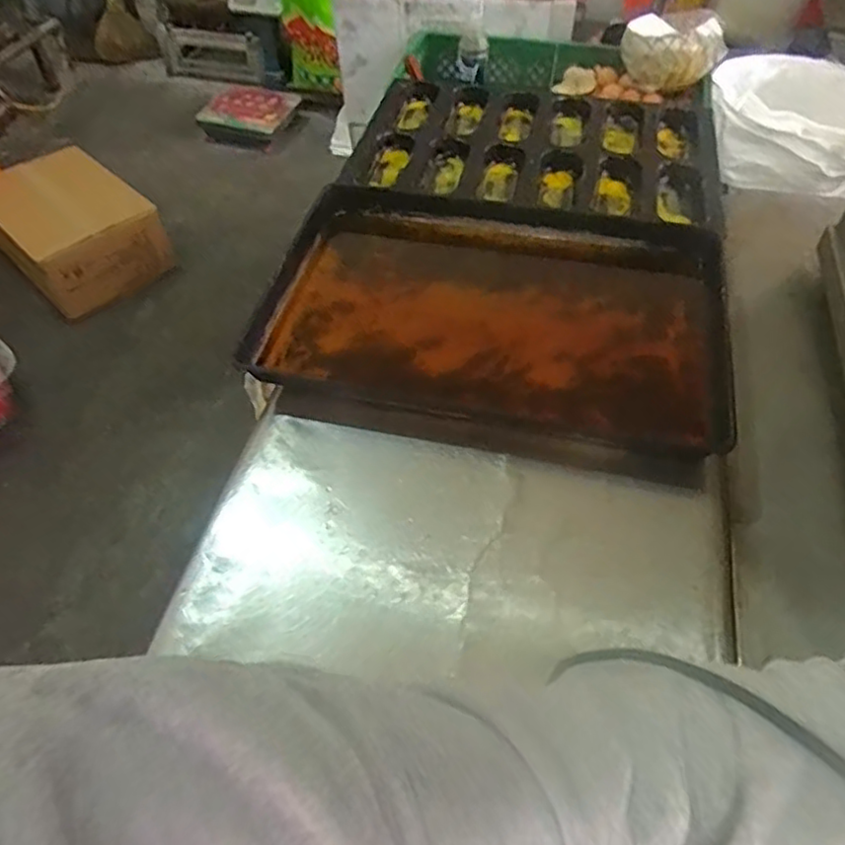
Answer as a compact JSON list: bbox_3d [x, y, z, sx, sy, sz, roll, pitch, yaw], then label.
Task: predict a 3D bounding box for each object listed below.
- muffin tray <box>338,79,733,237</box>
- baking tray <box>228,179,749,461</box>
[{"bbox_3d":[0.198,-0.473,1.149,0.606,0.063,0.420,12,53,11],"label":"muffin tray"},{"bbox_3d":[0.097,-0.156,0.902,0.608,0.049,0.403,11,53,7],"label":"baking tray"}]

